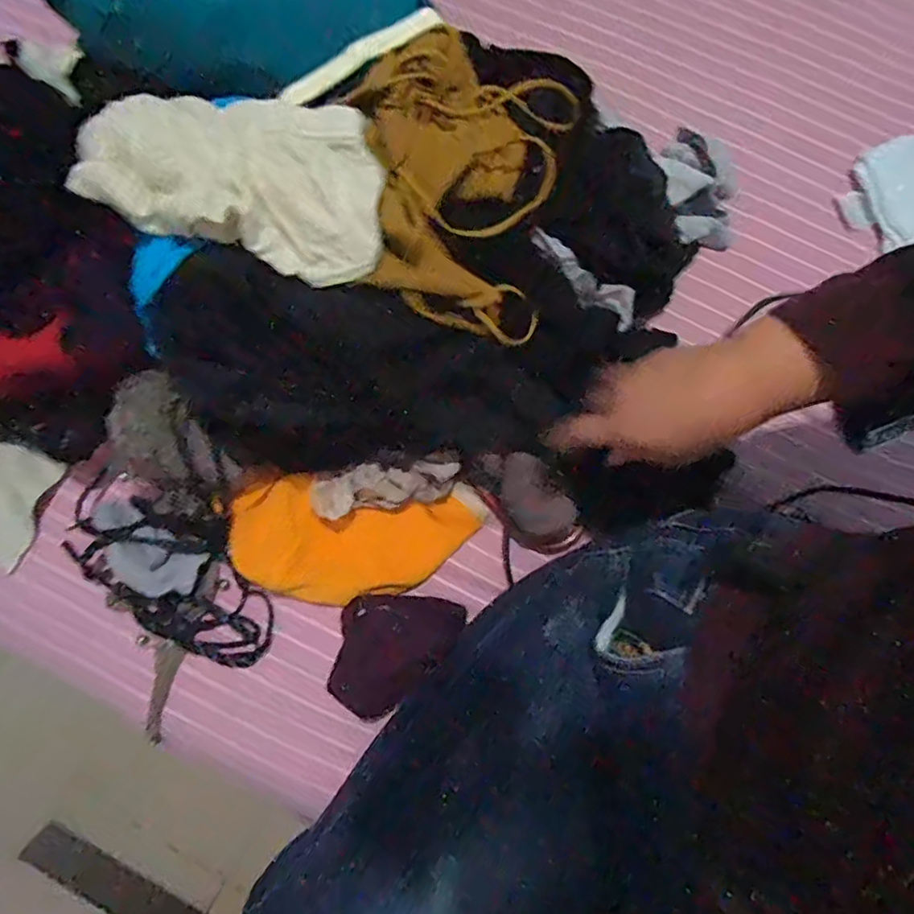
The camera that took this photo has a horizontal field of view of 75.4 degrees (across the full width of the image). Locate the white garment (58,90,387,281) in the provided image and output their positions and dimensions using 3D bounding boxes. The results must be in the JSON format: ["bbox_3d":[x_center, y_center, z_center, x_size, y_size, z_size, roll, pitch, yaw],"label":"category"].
[{"bbox_3d":[-0.147,-0.187,0.383,0.222,0.034,0.106,19,79,6],"label":"white garment"}]

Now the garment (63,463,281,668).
[{"bbox_3d":[-0.249,0.091,0.510,0.210,0.048,0.111,28,81,5],"label":"garment"}]

